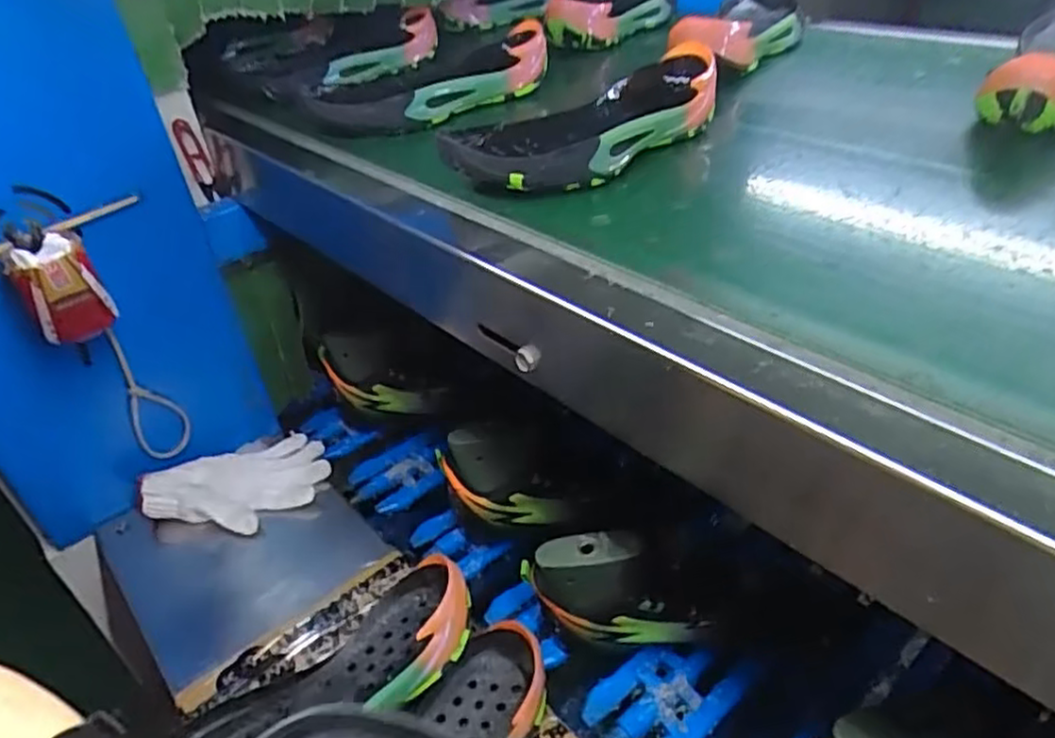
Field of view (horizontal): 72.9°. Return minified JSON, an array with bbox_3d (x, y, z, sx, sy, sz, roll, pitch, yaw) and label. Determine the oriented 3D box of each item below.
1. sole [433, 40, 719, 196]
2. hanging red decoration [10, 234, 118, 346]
[{"bbox_3d":[0.056,-0.203,0.594,0.269,0.043,0.117,-31,44,-29],"label":"sole"},{"bbox_3d":[-0.434,-0.073,0.670,0.043,0.087,0.066,28,49,36],"label":"hanging red decoration"}]

